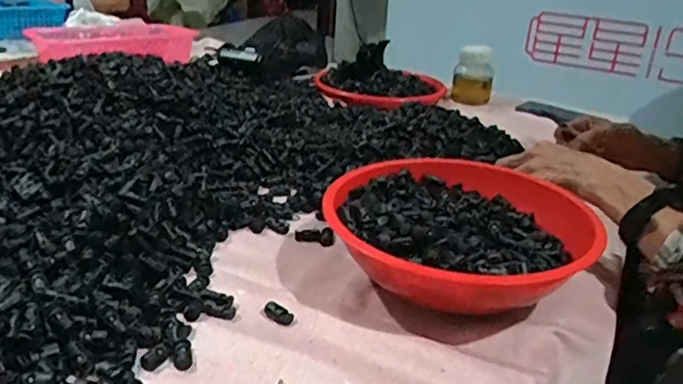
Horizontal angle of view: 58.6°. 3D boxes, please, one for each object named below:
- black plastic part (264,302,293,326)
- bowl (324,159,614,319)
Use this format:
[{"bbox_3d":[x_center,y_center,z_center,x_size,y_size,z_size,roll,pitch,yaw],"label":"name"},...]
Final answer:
[{"bbox_3d":[-0.053,0.103,0.524,0.030,0.006,0.016,24,31,36],"label":"black plastic part"},{"bbox_3d":[0.110,0.046,0.578,0.241,0.077,0.227,3,25,-2],"label":"bowl"}]

